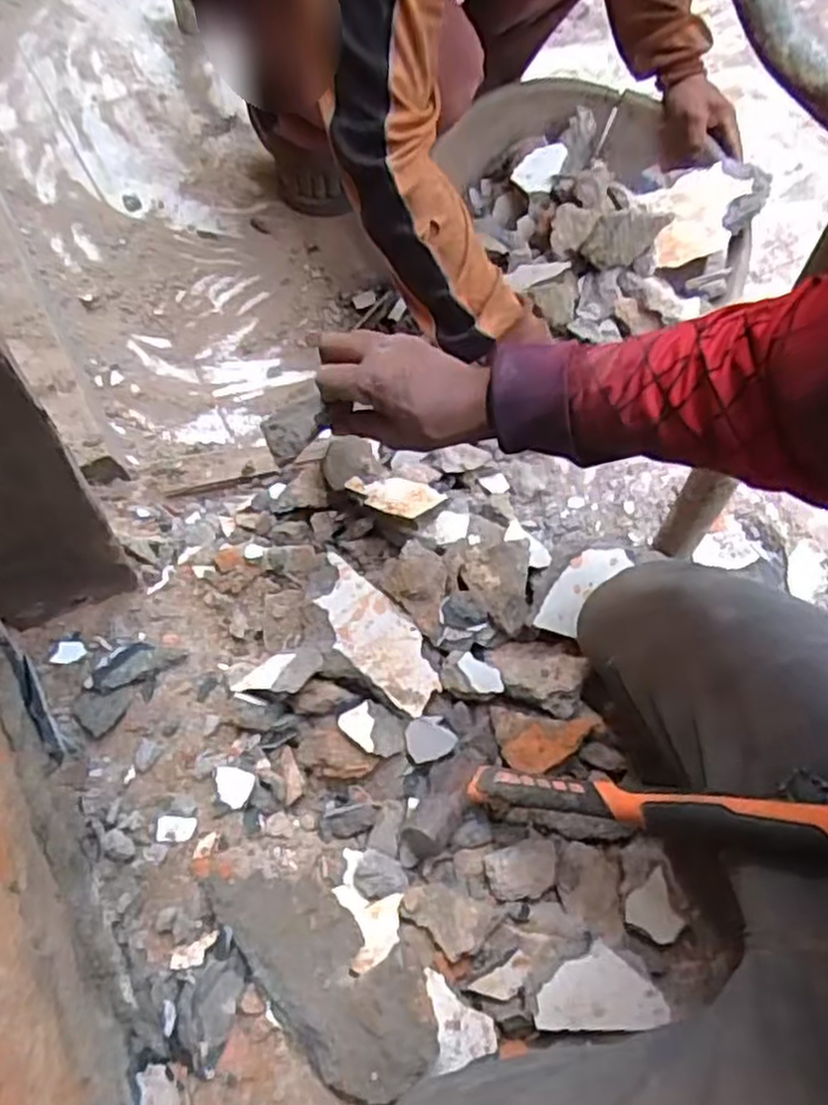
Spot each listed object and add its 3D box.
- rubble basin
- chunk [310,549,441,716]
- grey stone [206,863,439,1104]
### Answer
[{"bbox_3d":[0.233,-0.413,0.949,0.337,0.107,0.353,0,61,0],"label":"rubble basin"},{"bbox_3d":[-0.037,0.078,0.731,0.154,0.030,0.067,39,67,19],"label":"chunk"},{"bbox_3d":[-0.061,0.312,0.597,0.100,0.056,0.190,-35,67,-18],"label":"grey stone"}]

